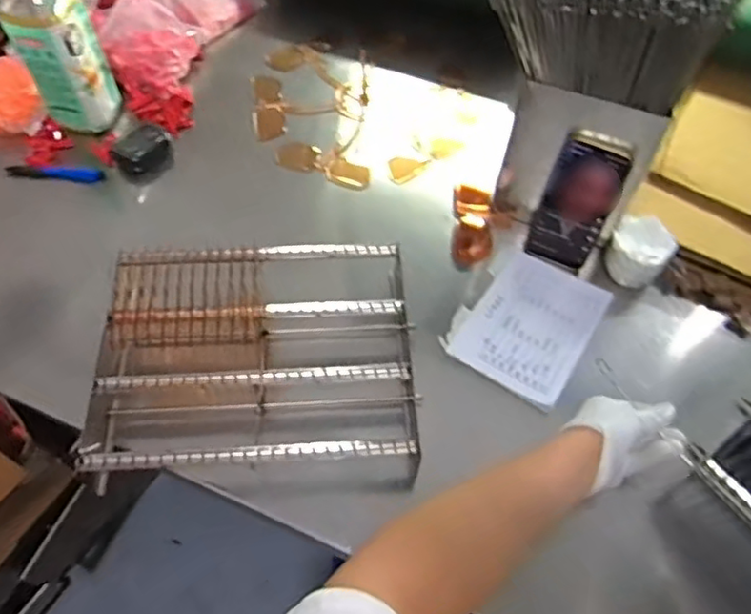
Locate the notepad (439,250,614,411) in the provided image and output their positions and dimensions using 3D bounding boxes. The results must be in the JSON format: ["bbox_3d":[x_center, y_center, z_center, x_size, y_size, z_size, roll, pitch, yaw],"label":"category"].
[{"bbox_3d":[0.173,0.014,0.719,0.135,0.019,0.180,30,62,15],"label":"notepad"}]

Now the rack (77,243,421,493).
[{"bbox_3d":[-0.123,0.050,0.651,0.316,0.088,0.242,-1,59,-3],"label":"rack"}]

